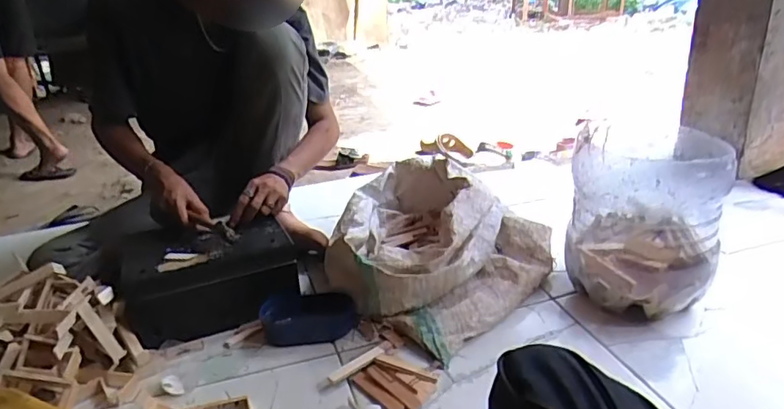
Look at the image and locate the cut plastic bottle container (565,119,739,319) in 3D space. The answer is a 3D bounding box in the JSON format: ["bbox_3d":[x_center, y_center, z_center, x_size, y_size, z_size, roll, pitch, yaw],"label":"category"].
[{"bbox_3d":[0.414,0.019,0.932,0.218,0.252,0.209,6,25,20],"label":"cut plastic bottle container"}]

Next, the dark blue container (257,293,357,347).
[{"bbox_3d":[-0.142,0.190,0.944,0.158,0.049,0.081,-3,23,0],"label":"dark blue container"}]

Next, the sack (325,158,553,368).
[{"bbox_3d":[0.062,0.061,1.064,0.409,0.180,0.397,15,29,36],"label":"sack"}]

